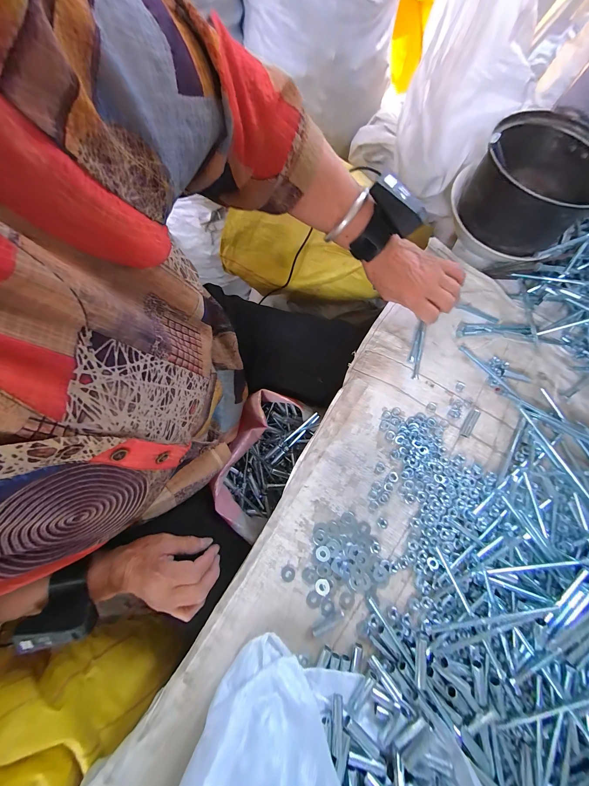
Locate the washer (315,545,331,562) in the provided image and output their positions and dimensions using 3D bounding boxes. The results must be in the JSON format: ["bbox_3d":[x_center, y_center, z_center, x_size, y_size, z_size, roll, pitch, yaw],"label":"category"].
[{"bbox_3d":[0.037,0.208,0.349,0.019,0.004,0.019,-2,75,6],"label":"washer"}]

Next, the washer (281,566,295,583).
[{"bbox_3d":[-0.008,0.233,0.346,0.018,0.004,0.017,0,76,0],"label":"washer"}]

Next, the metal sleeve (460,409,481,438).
[{"bbox_3d":[0.258,0.044,0.393,0.012,0.013,0.044,35,78,8],"label":"metal sleeve"}]

